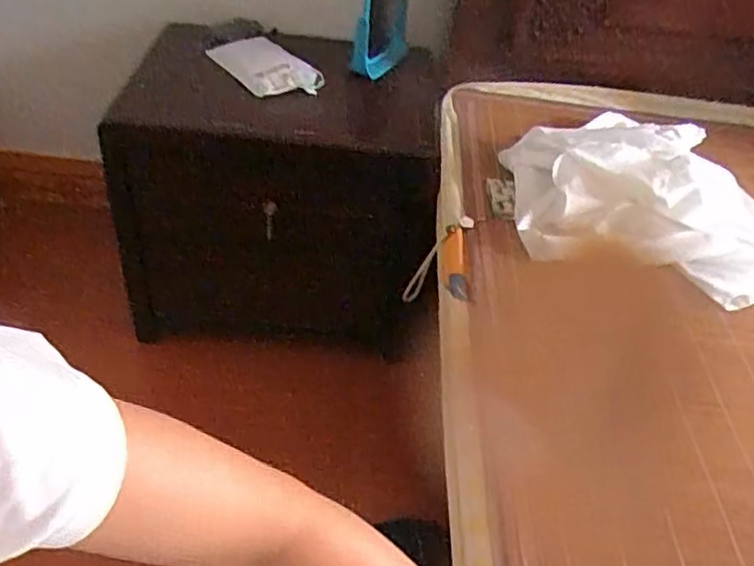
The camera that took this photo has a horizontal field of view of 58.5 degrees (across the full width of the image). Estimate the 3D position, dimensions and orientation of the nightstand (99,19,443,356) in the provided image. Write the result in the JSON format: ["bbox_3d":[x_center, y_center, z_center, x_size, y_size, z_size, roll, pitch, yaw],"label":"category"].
[{"bbox_3d":[-0.162,-0.188,1.259,0.528,0.461,0.453,9,42,2],"label":"nightstand"}]

